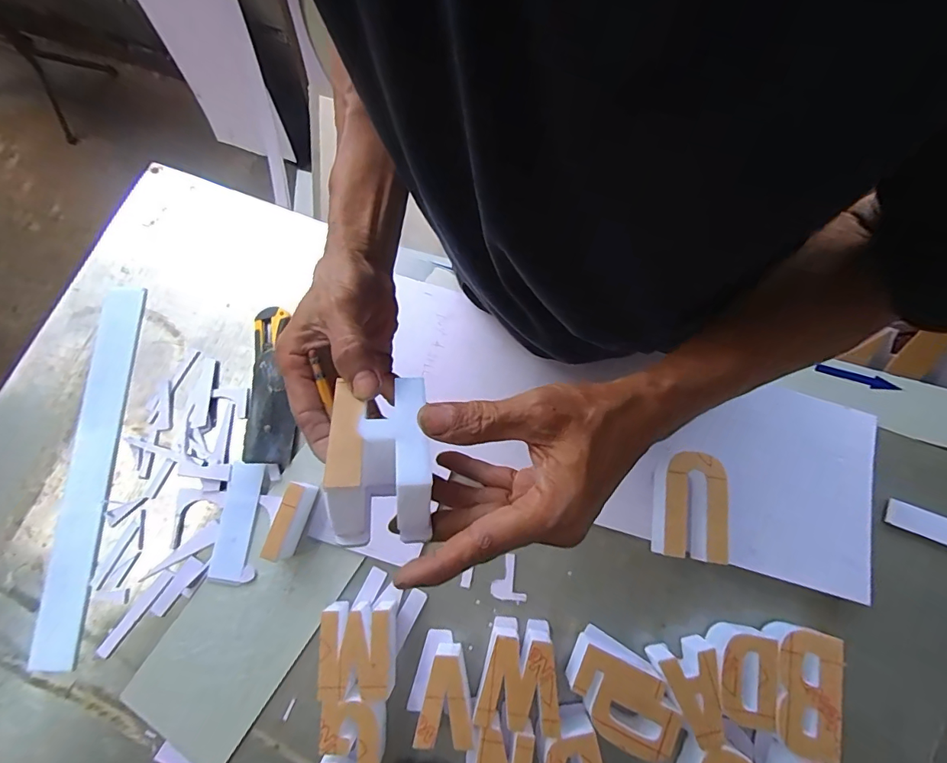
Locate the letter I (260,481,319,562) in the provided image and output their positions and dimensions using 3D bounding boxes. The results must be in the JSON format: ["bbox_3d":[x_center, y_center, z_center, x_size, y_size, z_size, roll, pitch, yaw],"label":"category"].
[{"bbox_3d":[-0.201,0.153,0.511,0.020,0.047,0.082,17,77,5],"label":"letter I"}]

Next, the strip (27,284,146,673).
[{"bbox_3d":[-0.468,0.095,0.565,0.054,0.005,0.454,0,76,1],"label":"strip"}]

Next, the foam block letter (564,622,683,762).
[{"bbox_3d":[0.146,0.320,0.474,0.116,0.048,0.085,31,78,8],"label":"foam block letter"}]

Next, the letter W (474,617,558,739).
[{"bbox_3d":[0.046,0.301,0.482,0.079,0.045,0.090,5,76,3],"label":"letter W"}]

